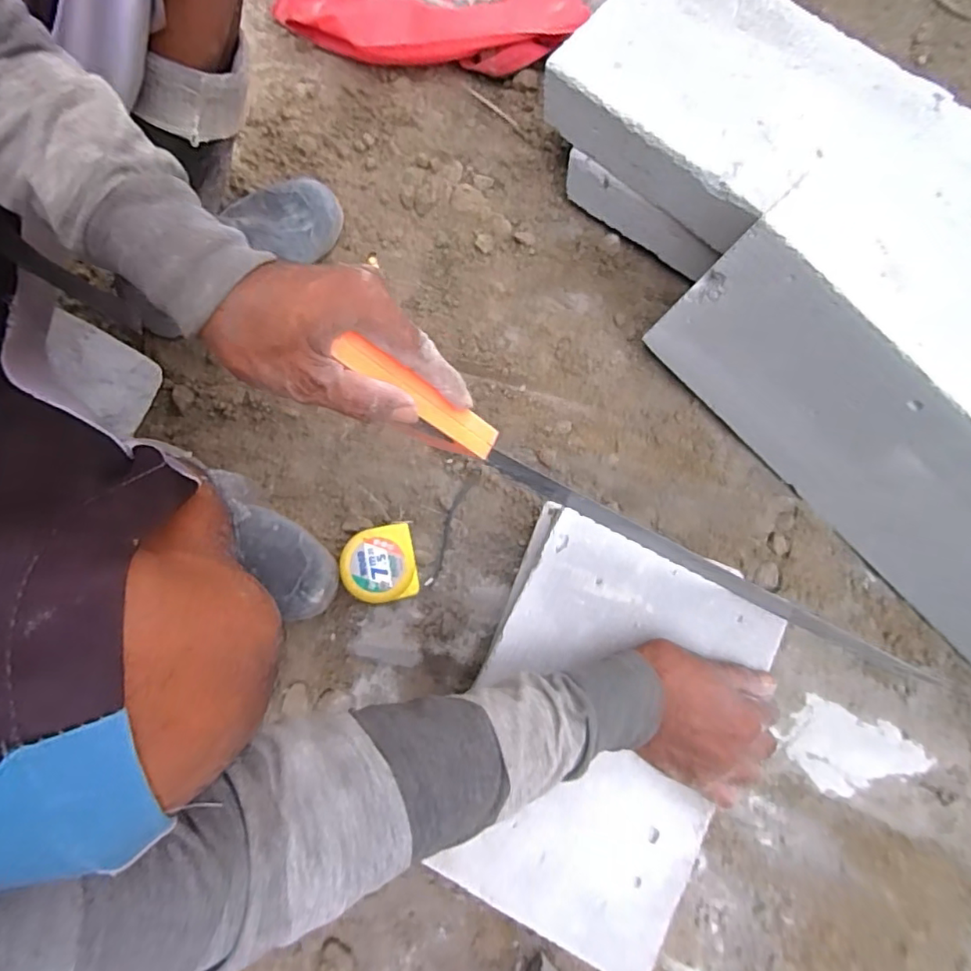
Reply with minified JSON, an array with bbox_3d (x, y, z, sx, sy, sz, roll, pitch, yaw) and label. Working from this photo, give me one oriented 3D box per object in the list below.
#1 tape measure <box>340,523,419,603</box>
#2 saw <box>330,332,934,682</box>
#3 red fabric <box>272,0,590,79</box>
[{"bbox_3d":[-0.107,0.082,0.563,0.071,0.036,0.072,-12,80,-3],"label":"tape measure"},{"bbox_3d":[0.095,0.025,0.379,0.419,0.111,0.018,29,80,-15],"label":"saw"},{"bbox_3d":[-0.054,-0.619,0.673,0.343,0.074,0.254,18,80,2],"label":"red fabric"}]

